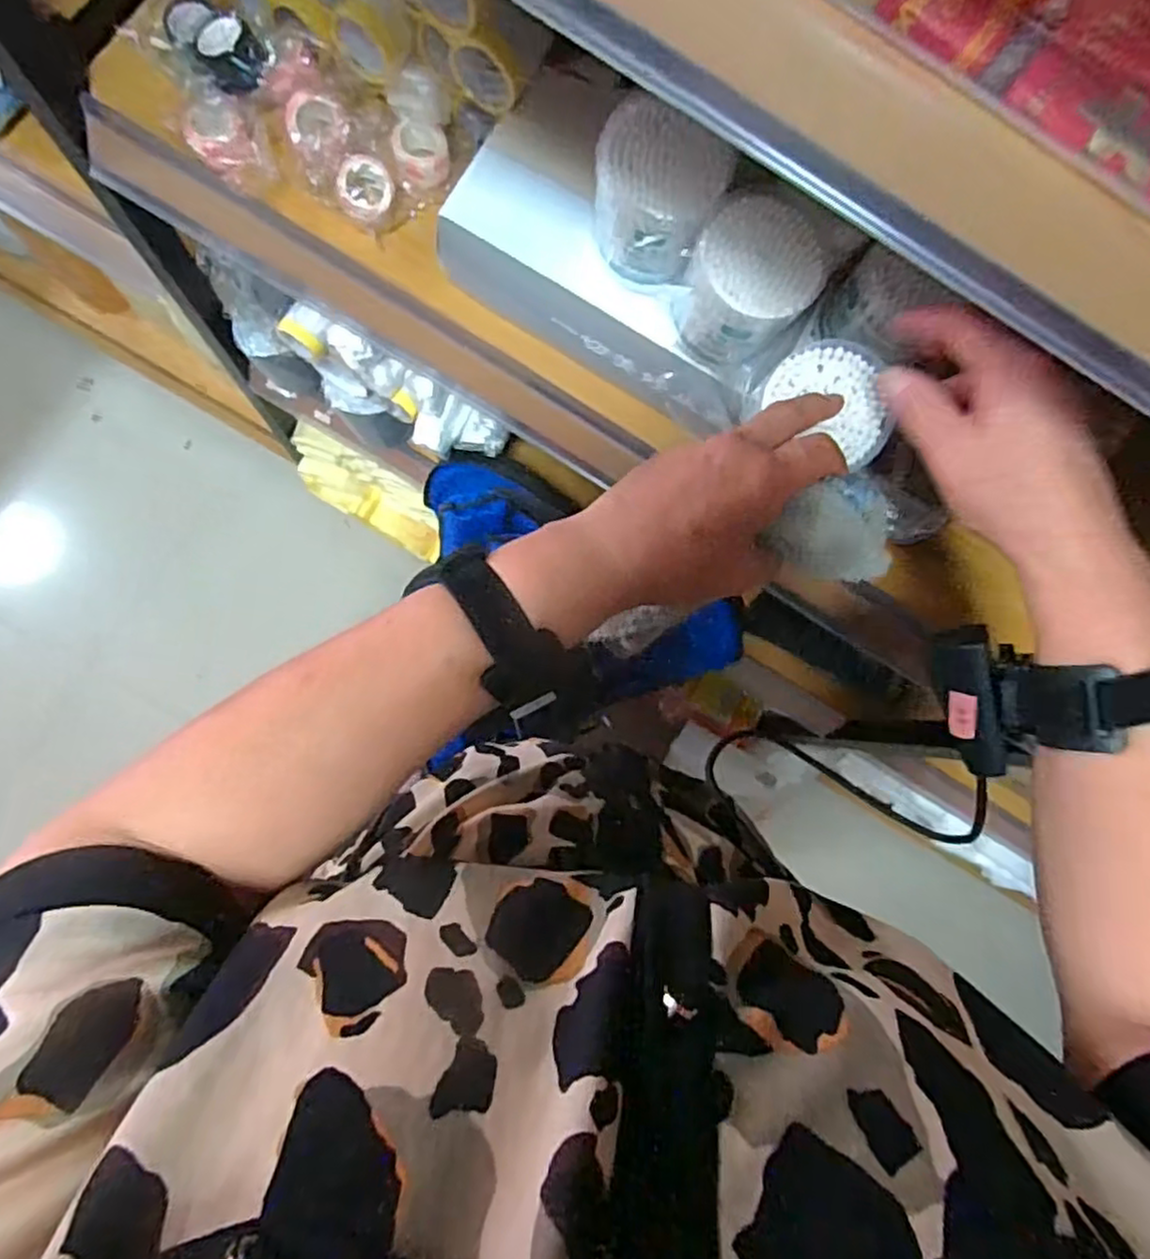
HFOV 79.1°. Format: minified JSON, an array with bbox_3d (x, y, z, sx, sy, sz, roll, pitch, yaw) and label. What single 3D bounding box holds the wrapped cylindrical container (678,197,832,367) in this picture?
[{"bbox_3d":[0.096,-0.191,0.399,0.067,0.074,0.058,31,81,-3],"label":"wrapped cylindrical container"}]

